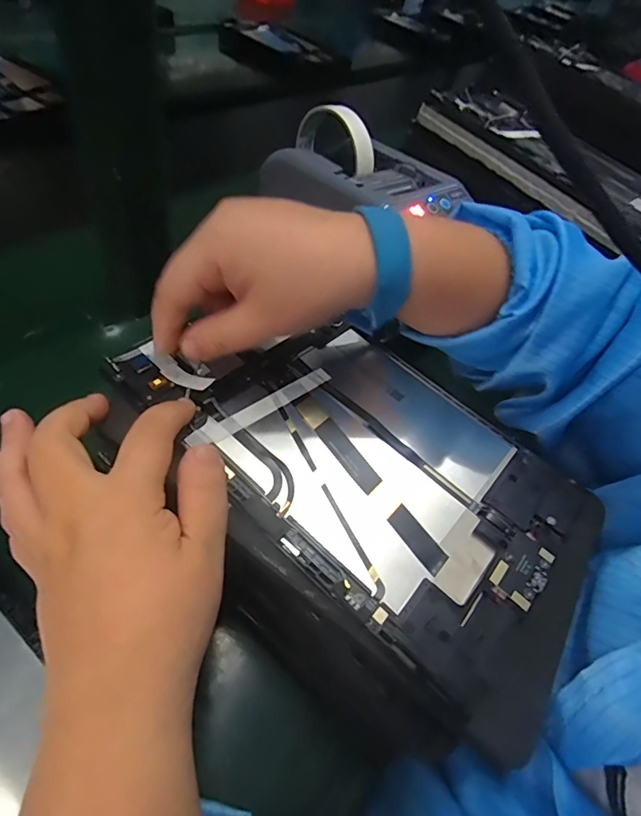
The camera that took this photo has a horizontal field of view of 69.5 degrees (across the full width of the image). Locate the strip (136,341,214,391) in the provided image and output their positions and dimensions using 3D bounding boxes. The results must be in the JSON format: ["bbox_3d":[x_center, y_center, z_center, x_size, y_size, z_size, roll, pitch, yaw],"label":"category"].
[{"bbox_3d":[-0.079,-0.022,0.251,0.052,0.006,0.012,30,53,23],"label":"strip"}]

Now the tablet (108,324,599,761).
[{"bbox_3d":[0.027,0.024,0.247,0.242,0.006,0.146,39,52,17],"label":"tablet"}]

